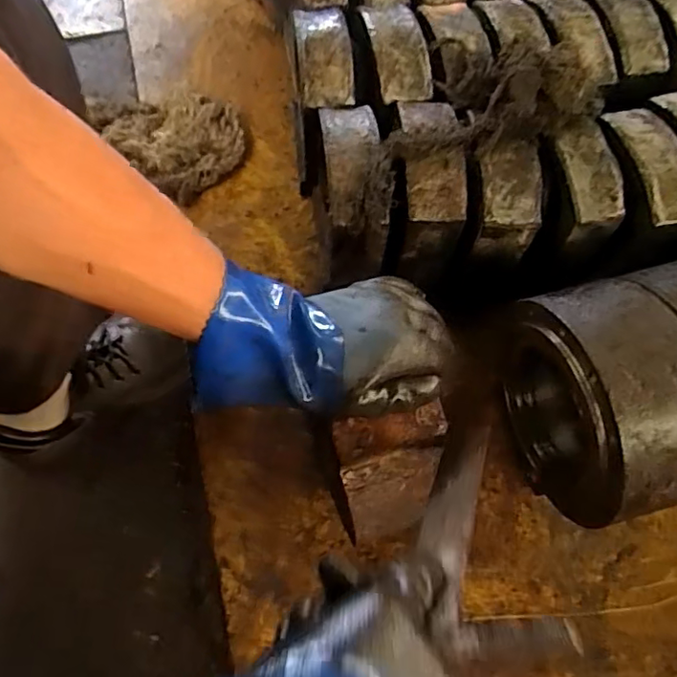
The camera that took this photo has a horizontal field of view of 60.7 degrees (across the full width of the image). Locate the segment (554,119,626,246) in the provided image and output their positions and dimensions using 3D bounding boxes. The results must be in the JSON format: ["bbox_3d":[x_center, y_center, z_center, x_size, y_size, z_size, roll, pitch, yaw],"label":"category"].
[{"bbox_3d":[0.266,-0.171,0.612,0.066,0.033,0.126,-6,86,-3],"label":"segment"}]

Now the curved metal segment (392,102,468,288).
[{"bbox_3d":[0.094,-0.174,0.651,0.072,0.127,0.168,-1,66,-2],"label":"curved metal segment"}]

